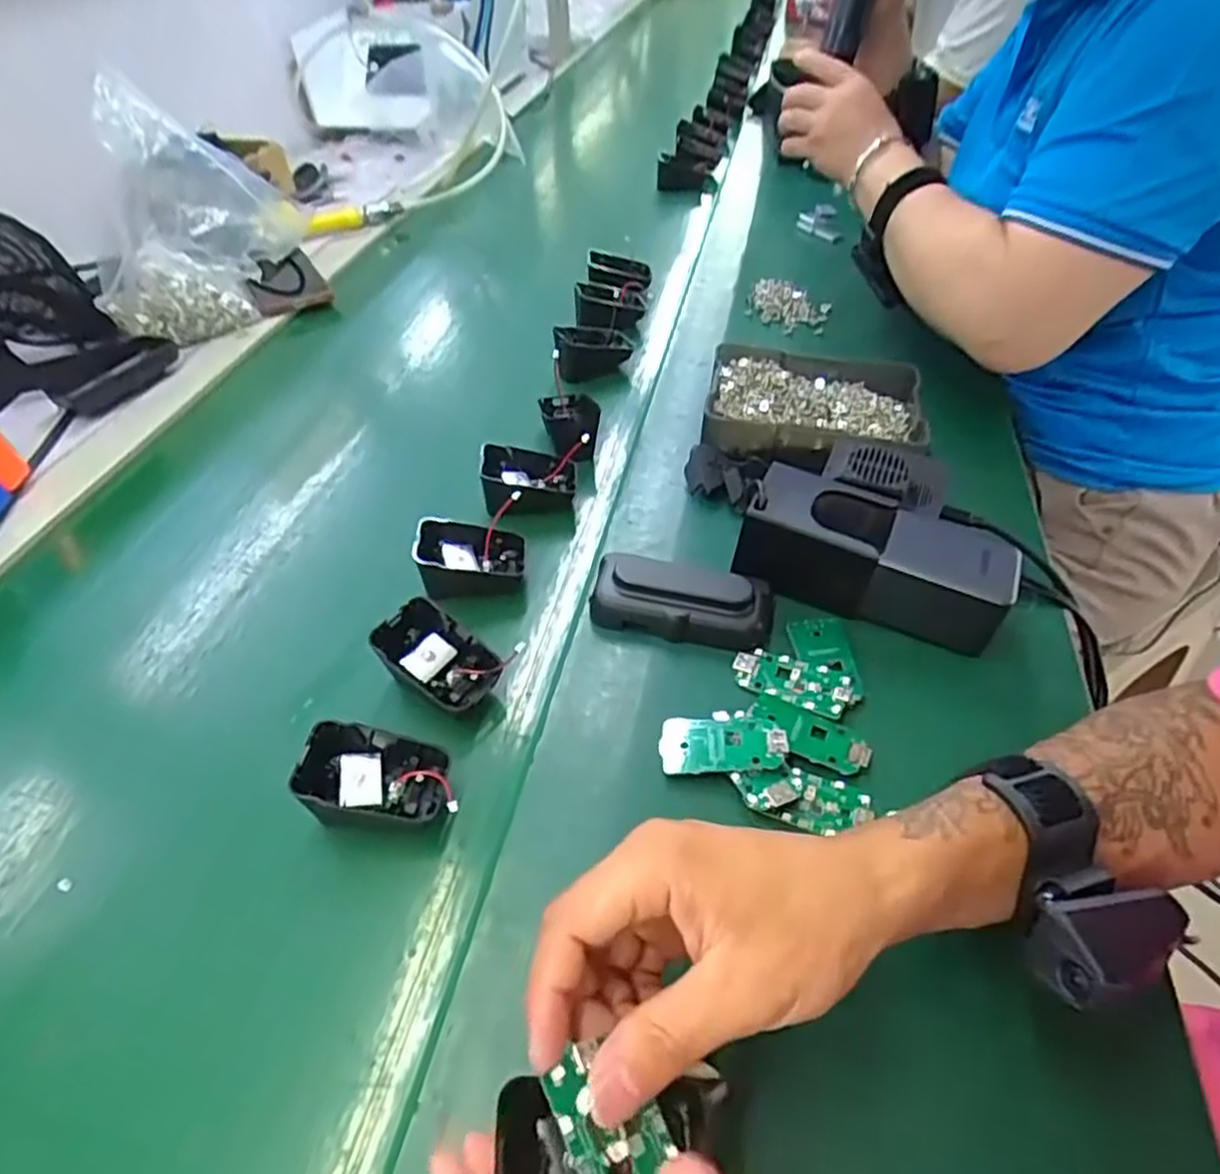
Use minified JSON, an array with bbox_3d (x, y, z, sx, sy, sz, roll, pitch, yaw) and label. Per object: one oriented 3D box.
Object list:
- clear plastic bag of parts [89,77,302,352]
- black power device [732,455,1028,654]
[{"bbox_3d":[-0.400,-0.335,0.711,0.189,0.207,0.076,-28,50,-23],"label":"clear plastic bag of parts"},{"bbox_3d":[0.160,-0.022,0.452,0.153,0.051,0.064,17,48,19],"label":"black power device"}]

